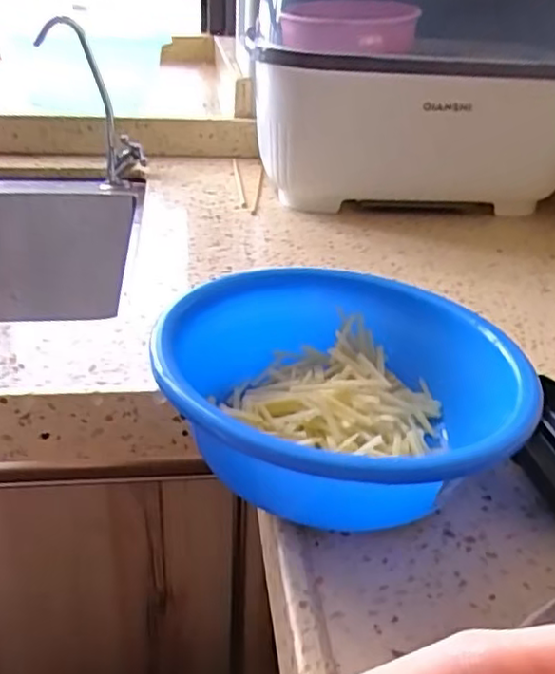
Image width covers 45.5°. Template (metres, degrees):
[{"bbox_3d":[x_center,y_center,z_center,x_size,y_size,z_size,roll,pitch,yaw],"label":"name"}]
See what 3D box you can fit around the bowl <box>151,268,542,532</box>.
[{"bbox_3d":[0.039,0.035,0.363,0.168,0.073,0.189,-3,30,-11],"label":"bowl"}]

